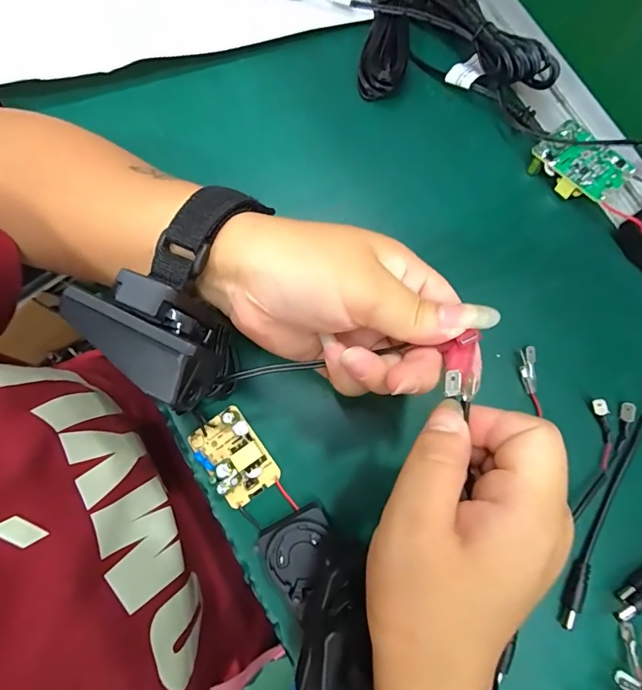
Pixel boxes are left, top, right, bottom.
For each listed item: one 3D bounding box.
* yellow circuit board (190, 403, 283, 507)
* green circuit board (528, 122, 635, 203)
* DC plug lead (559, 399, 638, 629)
[{"bbox_3d":[-0.051,0.065,0.255,0.035,0.014,0.051,-36,81,-6],"label":"yellow circuit board"},{"bbox_3d":[0.153,-0.107,0.265,0.031,0.017,0.049,-41,82,-7],"label":"green circuit board"},{"bbox_3d":[0.153,0.092,0.242,0.023,0.012,0.121,12,80,3],"label":"DC plug lead"}]

